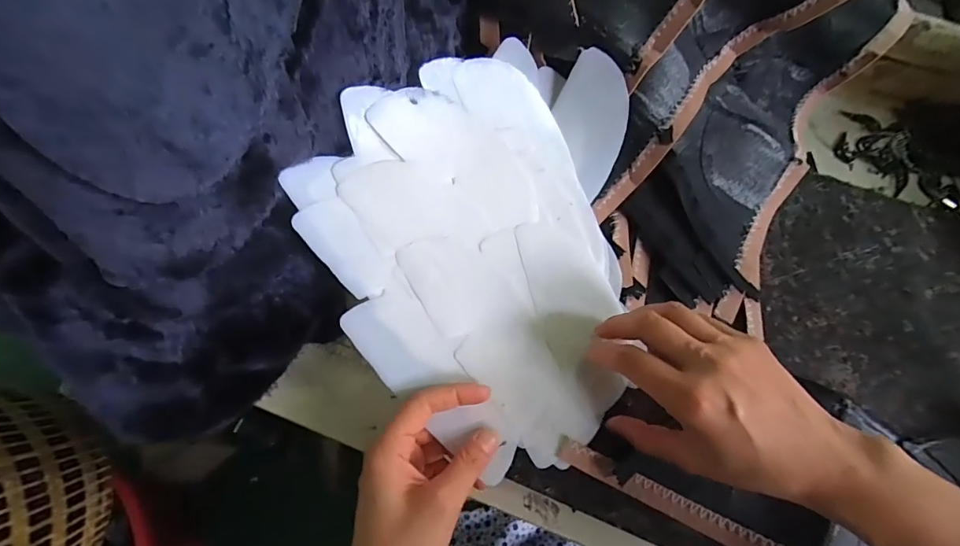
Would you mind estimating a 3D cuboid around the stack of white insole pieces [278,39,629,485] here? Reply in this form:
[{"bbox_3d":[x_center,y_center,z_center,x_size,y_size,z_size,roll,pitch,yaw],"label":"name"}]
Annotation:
[{"bbox_3d":[0.025,-0.019,0.341,0.255,0.029,0.276,-26,90,-18],"label":"stack of white insole pieces"}]

